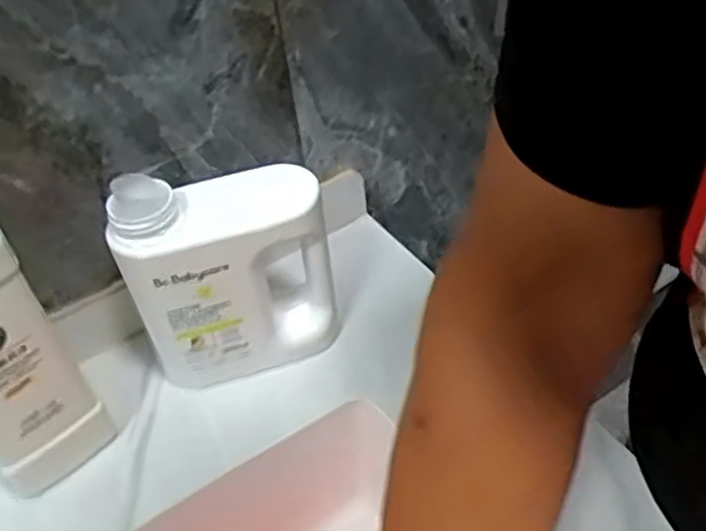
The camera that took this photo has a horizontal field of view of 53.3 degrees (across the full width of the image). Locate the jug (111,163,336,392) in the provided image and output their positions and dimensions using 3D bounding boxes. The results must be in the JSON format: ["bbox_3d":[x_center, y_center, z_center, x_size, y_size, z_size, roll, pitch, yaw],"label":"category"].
[{"bbox_3d":[-0.087,0.006,0.507,0.137,0.177,0.054,-20,47,-13],"label":"jug"}]

